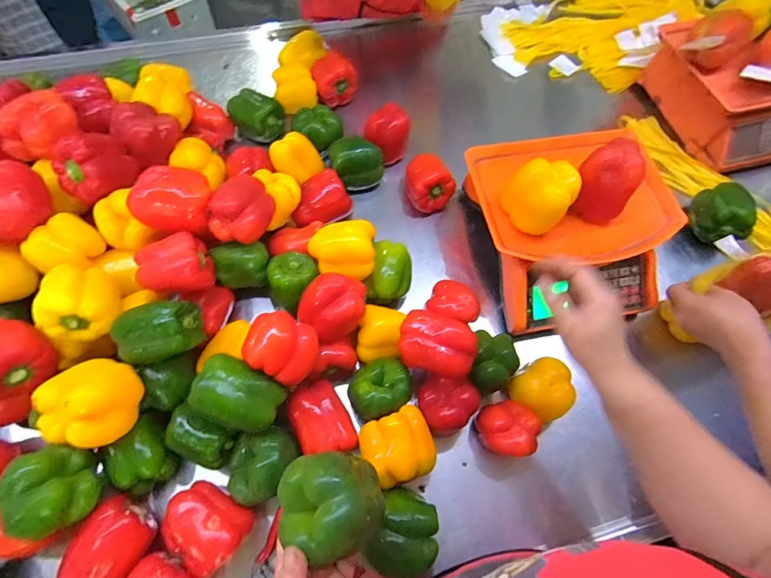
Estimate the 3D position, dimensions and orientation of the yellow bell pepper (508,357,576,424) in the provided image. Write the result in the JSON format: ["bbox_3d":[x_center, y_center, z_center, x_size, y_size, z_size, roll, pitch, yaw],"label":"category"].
[{"bbox_3d":[0.208,0.135,0.523,0.066,0.069,0.075,-33,72,-16],"label":"yellow bell pepper"}]

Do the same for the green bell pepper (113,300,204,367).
[{"bbox_3d":[-0.273,0.054,0.471,0.093,0.054,0.058,-24,70,-13],"label":"green bell pepper"}]

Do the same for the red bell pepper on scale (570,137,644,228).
[{"bbox_3d":[0.298,-0.143,0.528,0.079,0.095,0.056,41,70,14],"label":"red bell pepper on scale"}]

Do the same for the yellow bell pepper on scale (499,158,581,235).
[{"bbox_3d":[0.207,-0.123,0.522,0.062,0.084,0.079,-38,73,-17],"label":"yellow bell pepper on scale"}]

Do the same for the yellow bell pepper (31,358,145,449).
[{"bbox_3d":[-0.326,0.124,0.434,0.076,0.070,0.091,13,66,3],"label":"yellow bell pepper"}]

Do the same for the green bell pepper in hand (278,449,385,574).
[{"bbox_3d":[-0.048,0.189,0.350,0.089,0.068,0.081,-16,68,-10],"label":"green bell pepper in hand"}]

